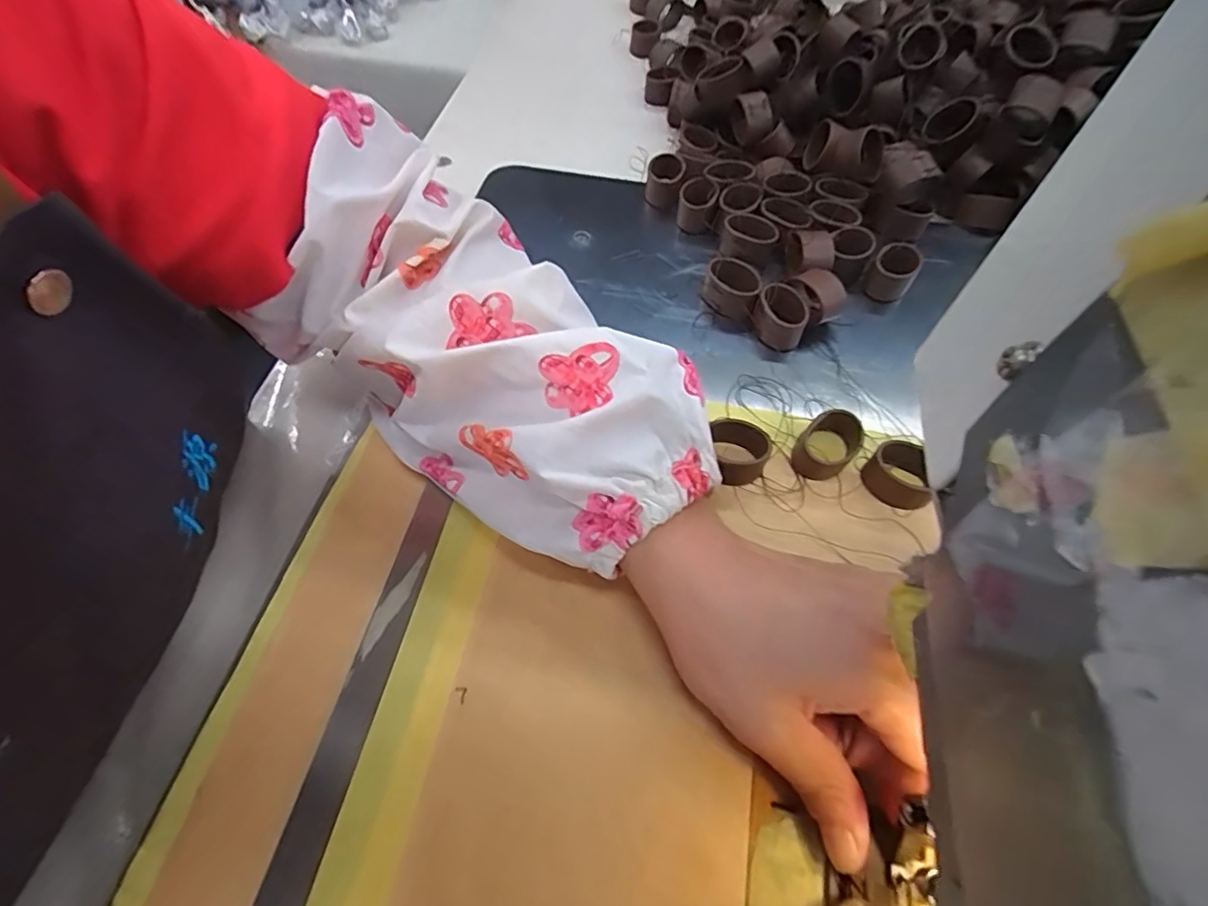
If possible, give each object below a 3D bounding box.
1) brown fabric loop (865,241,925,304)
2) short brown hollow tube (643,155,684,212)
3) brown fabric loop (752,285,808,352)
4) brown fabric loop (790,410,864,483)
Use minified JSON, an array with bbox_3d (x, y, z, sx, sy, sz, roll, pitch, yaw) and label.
[{"bbox_3d":[0.165,-0.103,0.328,0.023,0.017,0.031,33,62,16],"label":"brown fabric loop"},{"bbox_3d":[0.039,-0.176,0.375,0.022,0.025,0.032,9,58,3],"label":"short brown hollow tube"},{"bbox_3d":[0.094,-0.074,0.306,0.027,0.022,0.029,21,59,10],"label":"brown fabric loop"},{"bbox_3d":[0.104,-0.004,0.265,0.024,0.016,0.033,35,63,18],"label":"brown fabric loop"}]

